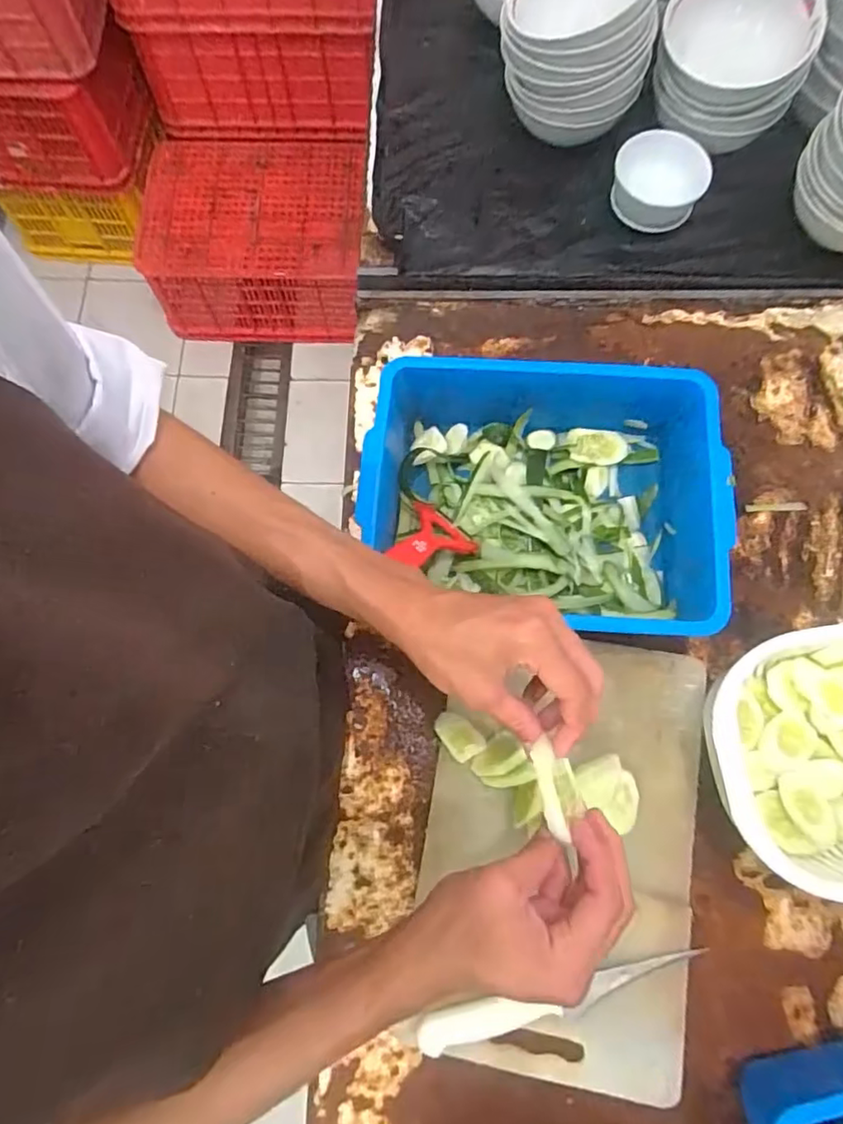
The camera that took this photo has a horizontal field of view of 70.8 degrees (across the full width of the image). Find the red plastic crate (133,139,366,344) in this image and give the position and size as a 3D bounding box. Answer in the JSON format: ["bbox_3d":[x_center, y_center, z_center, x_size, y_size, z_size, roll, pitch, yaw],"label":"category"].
[{"bbox_3d":[-0.423,-0.849,1.576,0.534,0.258,0.411,4,75,2],"label":"red plastic crate"}]

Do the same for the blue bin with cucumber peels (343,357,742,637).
[{"bbox_3d":[0.108,-0.053,0.549,0.300,0.104,0.229,5,75,3],"label":"blue bin with cucumber peels"}]

